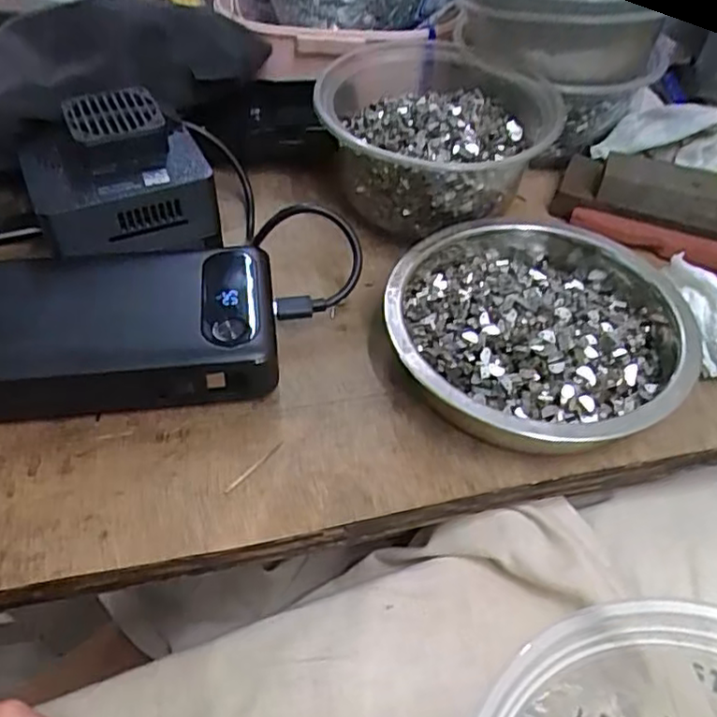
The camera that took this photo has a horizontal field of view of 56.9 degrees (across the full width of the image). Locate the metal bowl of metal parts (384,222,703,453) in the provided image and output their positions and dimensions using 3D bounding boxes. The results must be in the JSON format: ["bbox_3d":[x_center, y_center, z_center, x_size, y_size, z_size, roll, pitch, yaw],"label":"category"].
[{"bbox_3d":[0.076,-0.014,0.274,0.122,0.030,0.122,2,48,-2],"label":"metal bowl of metal parts"}]

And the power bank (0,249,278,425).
[{"bbox_3d":[-0.112,-0.012,0.269,0.151,0.027,0.071,-4,48,-7],"label":"power bank"}]

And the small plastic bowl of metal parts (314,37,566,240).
[{"bbox_3d":[0.037,-0.111,0.334,0.110,0.056,0.107,2,48,-2],"label":"small plastic bowl of metal parts"}]

